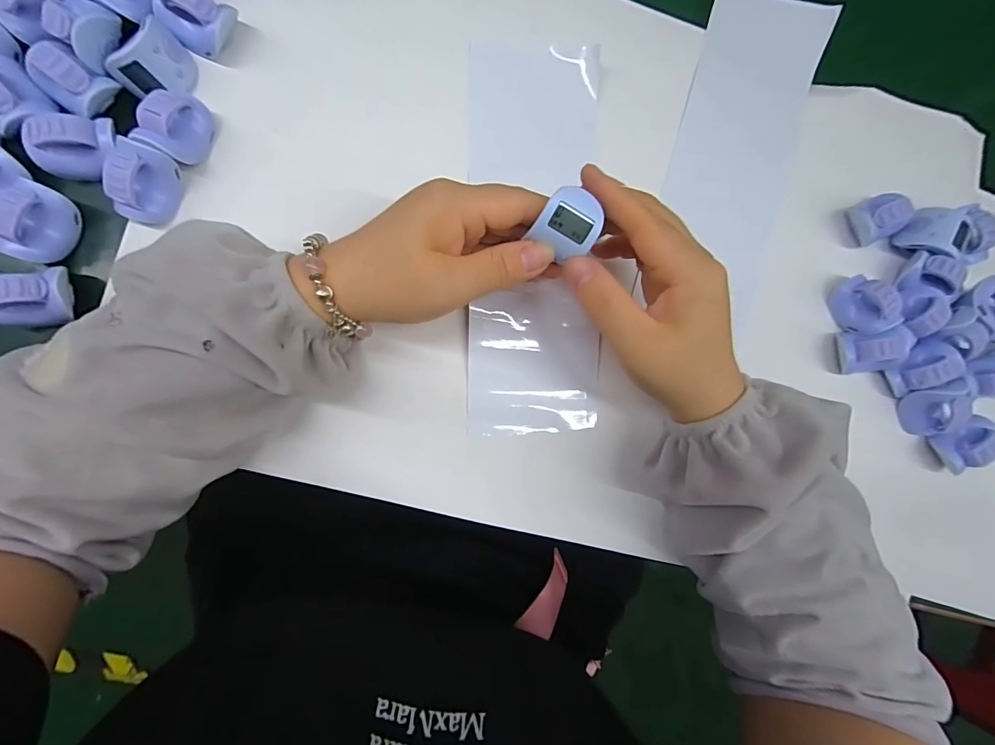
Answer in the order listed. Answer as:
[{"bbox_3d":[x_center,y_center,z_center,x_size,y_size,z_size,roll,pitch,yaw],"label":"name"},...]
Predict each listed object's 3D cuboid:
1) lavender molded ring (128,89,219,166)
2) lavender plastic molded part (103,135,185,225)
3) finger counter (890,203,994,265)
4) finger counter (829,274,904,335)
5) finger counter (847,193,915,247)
[{"bbox_3d":[-0.181,-0.139,0.245,0.023,0.029,0.036,19,84,-6],"label":"lavender molded ring"},{"bbox_3d":[-0.197,-0.105,0.241,0.023,0.029,0.036,19,84,-6],"label":"lavender plastic molded part"},{"bbox_3d":[0.321,-0.099,0.311,0.056,0.028,0.040,-3,87,-8],"label":"finger counter"},{"bbox_3d":[0.258,-0.047,0.301,0.029,0.029,0.040,-12,88,-9],"label":"finger counter"},{"bbox_3d":[0.272,-0.111,0.306,0.033,0.026,0.030,-23,90,-9],"label":"finger counter"}]

